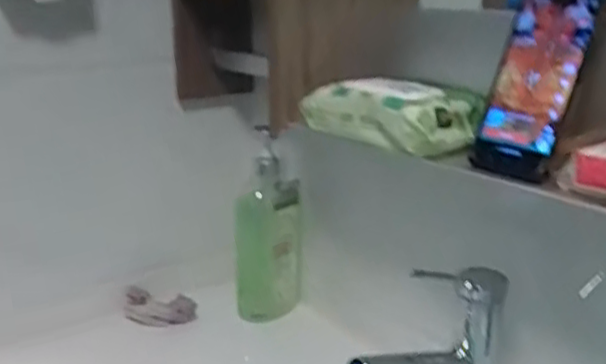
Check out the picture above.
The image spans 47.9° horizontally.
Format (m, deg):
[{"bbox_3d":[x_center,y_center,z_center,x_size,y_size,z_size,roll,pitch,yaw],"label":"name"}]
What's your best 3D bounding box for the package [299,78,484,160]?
[{"bbox_3d":[0.087,-0.073,0.693,0.100,0.055,0.189,-13,22,-39],"label":"package"}]

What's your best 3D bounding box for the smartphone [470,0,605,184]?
[{"bbox_3d":[0.194,-0.085,0.571,0.012,0.163,0.073,10,11,-39],"label":"smartphone"}]

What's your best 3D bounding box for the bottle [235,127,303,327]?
[{"bbox_3d":[-0.050,0.070,0.980,0.095,0.285,0.061,-1,17,-4],"label":"bottle"}]

